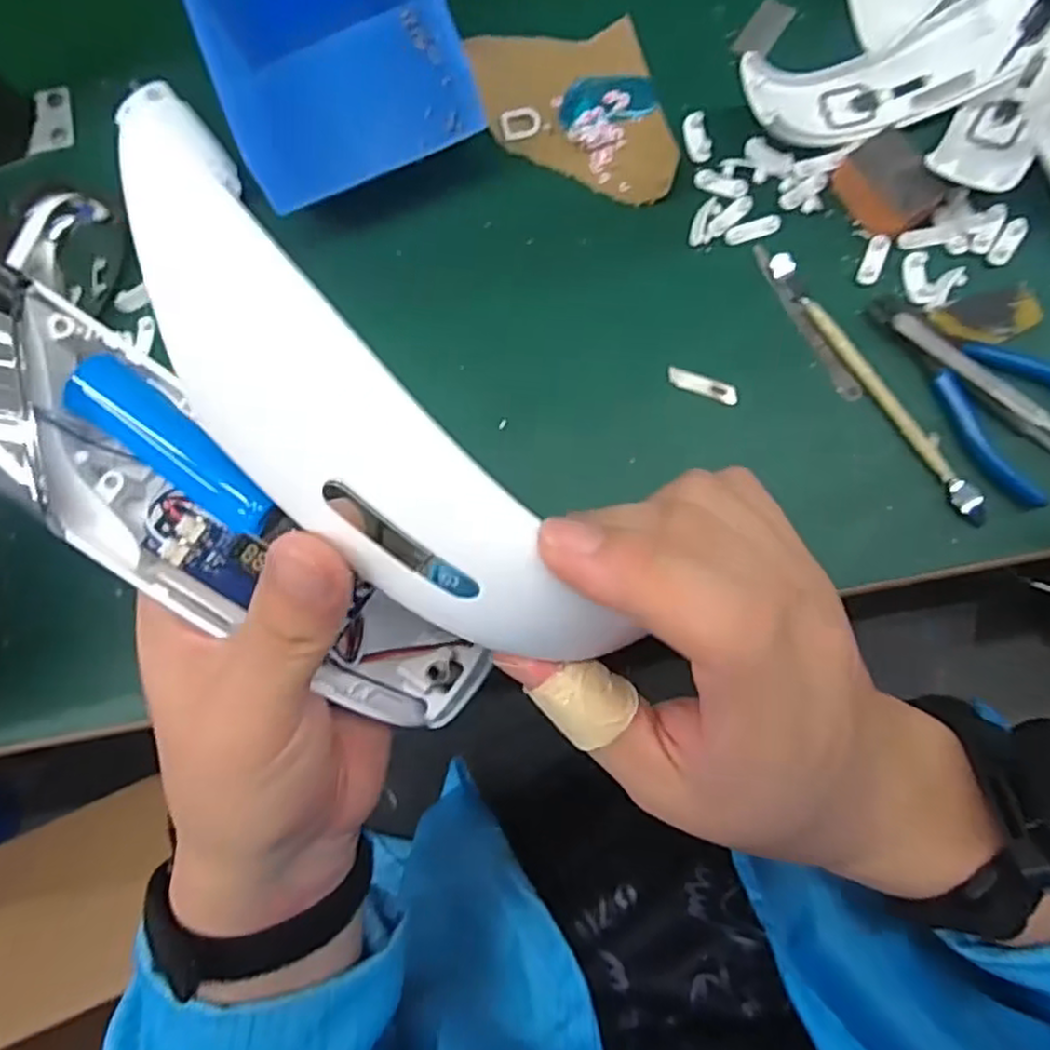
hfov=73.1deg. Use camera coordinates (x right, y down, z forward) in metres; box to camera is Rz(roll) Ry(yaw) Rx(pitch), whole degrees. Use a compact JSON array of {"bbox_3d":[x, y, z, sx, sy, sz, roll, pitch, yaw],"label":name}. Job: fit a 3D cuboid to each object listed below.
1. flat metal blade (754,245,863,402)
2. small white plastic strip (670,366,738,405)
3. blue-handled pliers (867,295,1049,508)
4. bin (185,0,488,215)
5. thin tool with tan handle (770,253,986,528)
[{"bbox_3d":[0.143,-0.103,0.361,0.010,0.004,0.093,-30,80,1],"label":"flat metal blade"},{"bbox_3d":[0.092,-0.072,0.364,0.037,0.004,0.010,22,85,8],"label":"small white plastic strip"},{"bbox_3d":[0.217,-0.069,0.338,0.118,0.006,0.062,44,88,10],"label":"blue-handled pliers"},{"bbox_3d":[-0.091,-0.238,0.371,0.124,0.059,0.138,-21,81,3],"label":"bin"},{"bbox_3d":[0.175,-0.070,0.350,0.013,0.006,0.164,-34,80,0],"label":"thin tool with tan handle"}]

